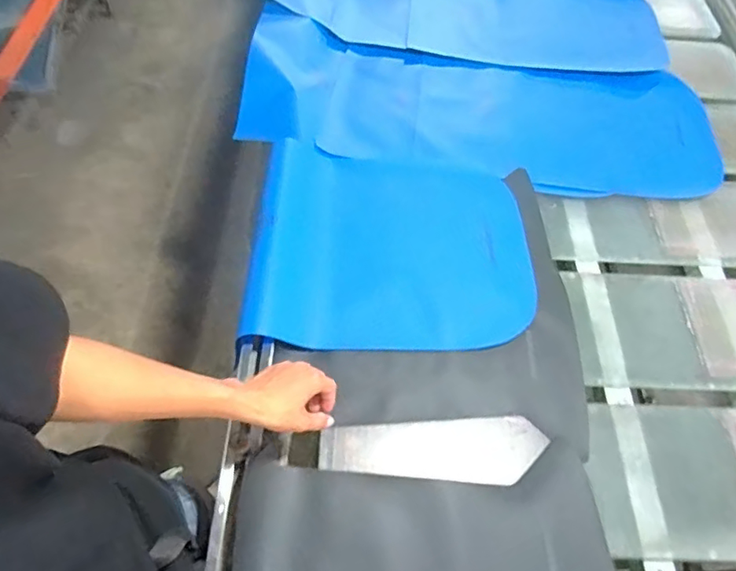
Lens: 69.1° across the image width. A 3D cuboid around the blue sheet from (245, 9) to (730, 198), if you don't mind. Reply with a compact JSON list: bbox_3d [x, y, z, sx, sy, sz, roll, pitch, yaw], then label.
[{"bbox_3d":[0.227,-0.364,1.070,0.945,0.059,0.377,8,57,0],"label":"blue sheet"}]

